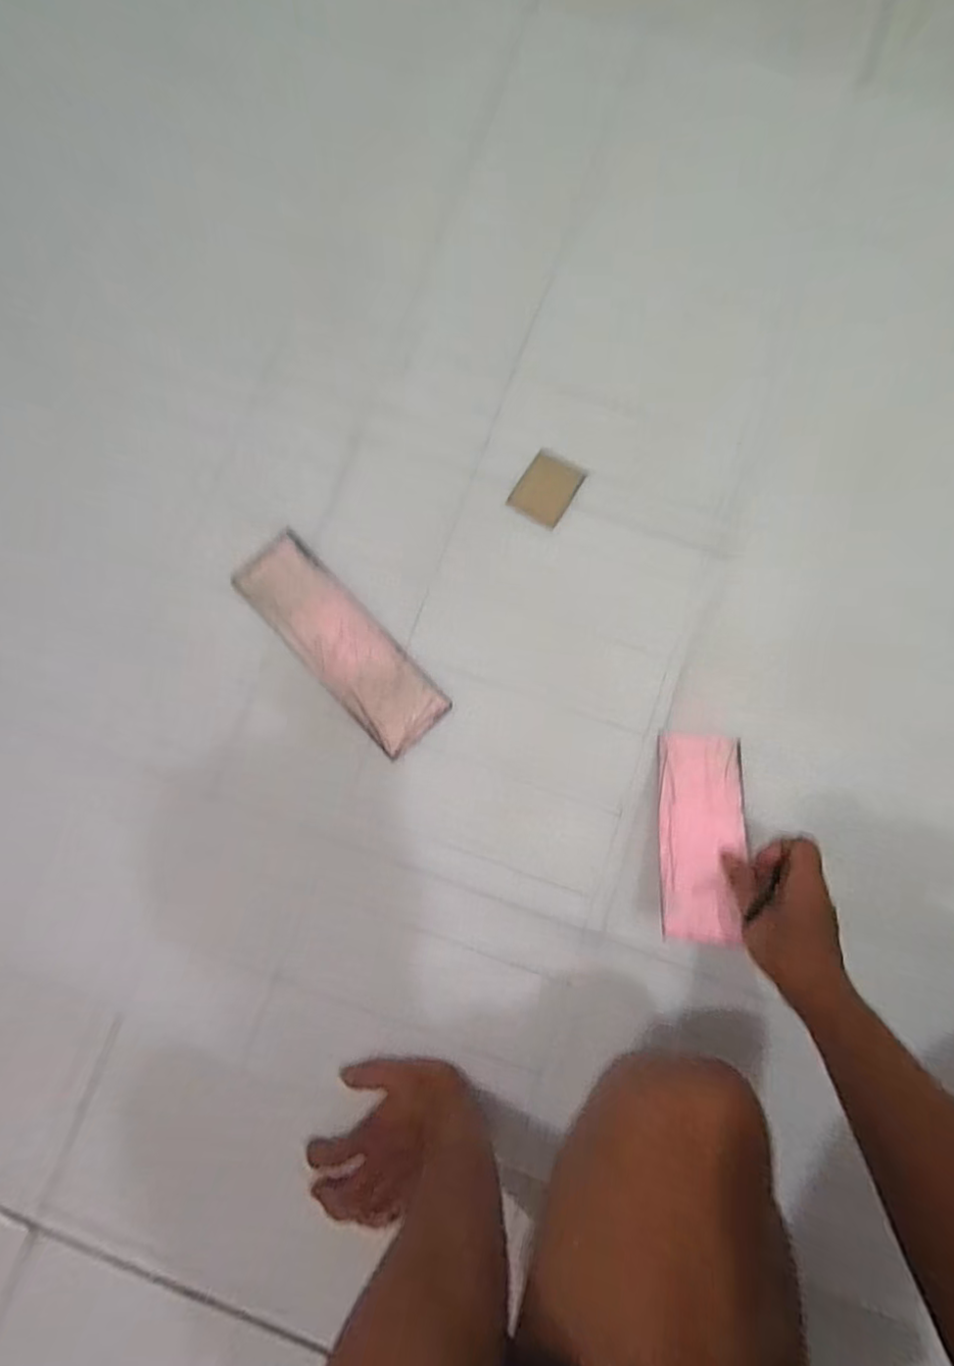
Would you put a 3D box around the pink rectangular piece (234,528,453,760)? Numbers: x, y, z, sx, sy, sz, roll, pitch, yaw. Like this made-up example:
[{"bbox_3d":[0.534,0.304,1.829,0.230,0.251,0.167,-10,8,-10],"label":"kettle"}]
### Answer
[{"bbox_3d":[-0.137,-0.042,0.594,0.082,0.012,0.247,-43,84,-4],"label":"pink rectangular piece"}]

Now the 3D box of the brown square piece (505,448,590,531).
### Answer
[{"bbox_3d":[0.074,-0.203,0.620,0.057,0.005,0.072,32,85,5],"label":"brown square piece"}]

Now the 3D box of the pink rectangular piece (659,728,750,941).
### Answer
[{"bbox_3d":[0.204,0.133,0.530,0.075,0.012,0.184,4,60,8],"label":"pink rectangular piece"}]

